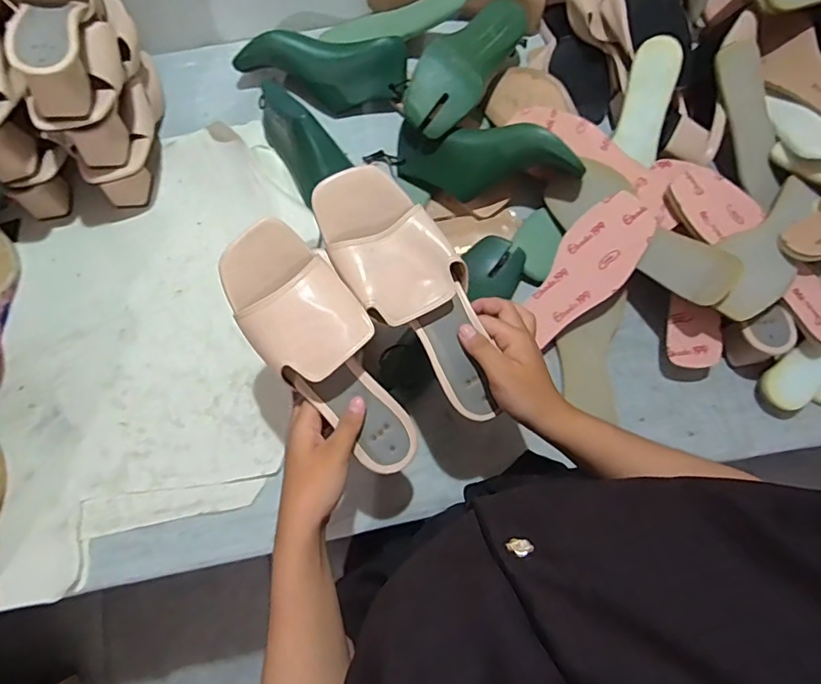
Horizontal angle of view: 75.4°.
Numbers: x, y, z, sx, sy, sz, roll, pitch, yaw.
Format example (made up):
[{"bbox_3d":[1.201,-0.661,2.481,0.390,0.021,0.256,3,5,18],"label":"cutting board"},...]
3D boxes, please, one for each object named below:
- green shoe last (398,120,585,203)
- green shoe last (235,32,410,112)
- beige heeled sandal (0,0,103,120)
[{"bbox_3d":[0.085,-0.222,0.636,0.225,0.086,0.068,5,74,27],"label":"green shoe last"},{"bbox_3d":[-0.118,-0.358,0.701,0.225,0.069,0.072,-1,75,1],"label":"green shoe last"},{"bbox_3d":[-0.361,-0.336,0.528,0.081,0.072,0.220,-21,76,-4],"label":"beige heeled sandal"}]

